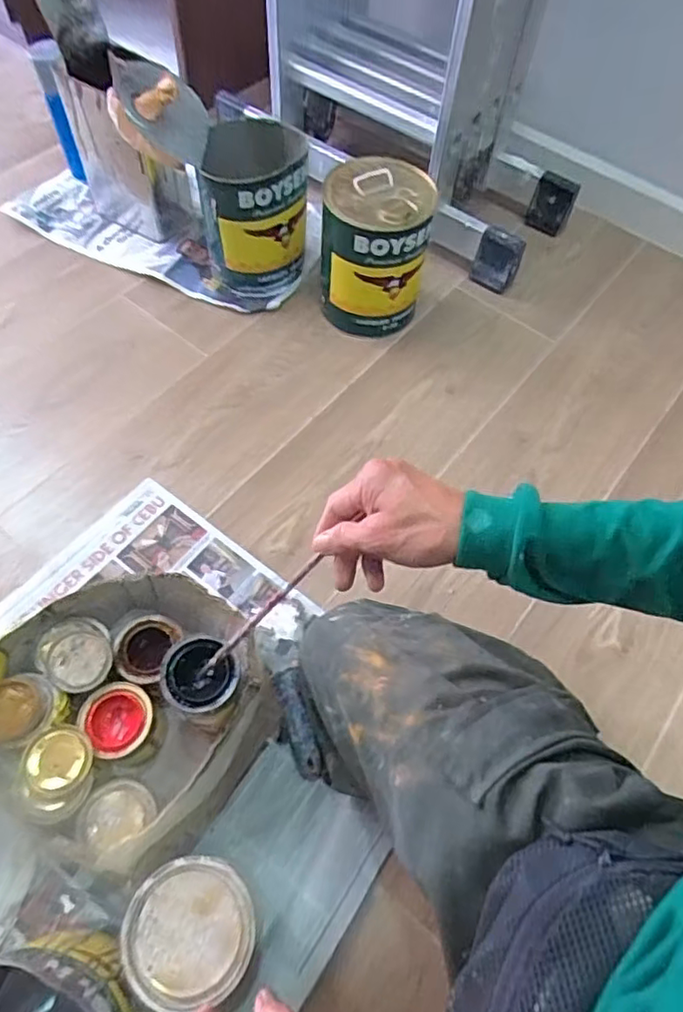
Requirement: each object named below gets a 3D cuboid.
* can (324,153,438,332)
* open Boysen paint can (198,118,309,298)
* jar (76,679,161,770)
[{"bbox_3d":[0.048,-0.394,0.931,0.153,0.198,0.150,1,62,-2],"label":"can"},{"bbox_3d":[-0.138,-0.475,0.973,0.166,0.201,0.182,1,62,-2],"label":"open Boysen paint can"},{"bbox_3d":[-0.228,0.232,0.638,0.070,0.067,0.078,-37,70,-21],"label":"jar"}]

